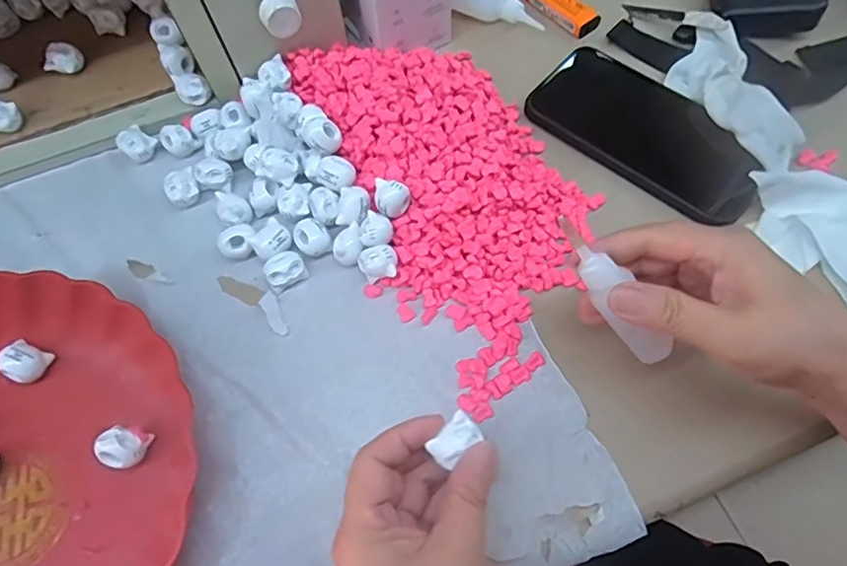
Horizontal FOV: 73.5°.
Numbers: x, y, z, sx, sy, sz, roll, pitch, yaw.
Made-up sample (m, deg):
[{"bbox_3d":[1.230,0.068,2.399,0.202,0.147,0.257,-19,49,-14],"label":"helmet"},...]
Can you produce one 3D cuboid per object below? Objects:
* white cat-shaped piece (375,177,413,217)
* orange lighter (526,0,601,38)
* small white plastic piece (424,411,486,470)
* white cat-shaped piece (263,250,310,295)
[{"bbox_3d":[-0.019,-0.052,0.350,0.021,0.018,0.016,2,64,4],"label":"white cat-shaped piece"},{"bbox_3d":[0.105,-0.228,0.457,0.021,0.011,0.082,-35,67,-14],"label":"orange lighter"},{"bbox_3d":[0.015,0.075,0.271,0.025,0.004,0.017,-37,68,-15],"label":"small white plastic piece"},{"bbox_3d":[-0.088,-0.008,0.360,0.025,0.016,0.018,-30,66,-12],"label":"white cat-shaped piece"}]

